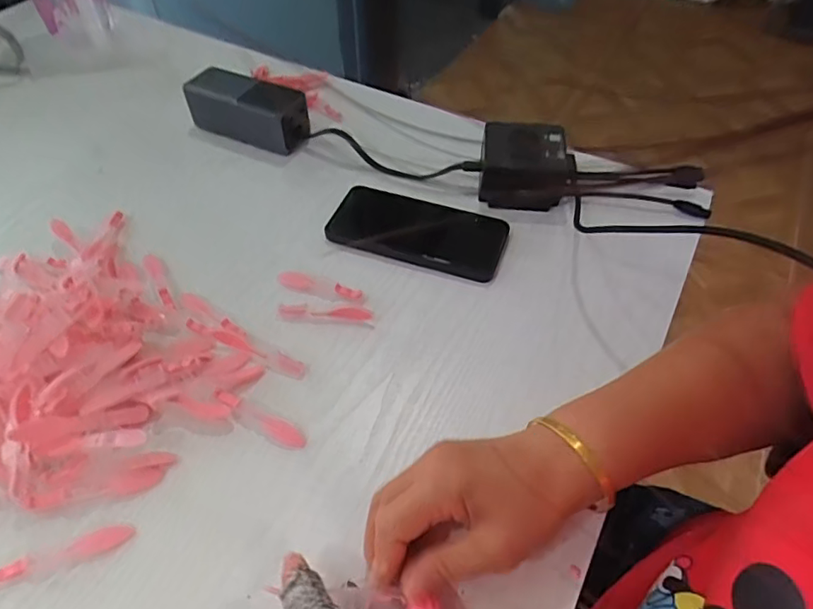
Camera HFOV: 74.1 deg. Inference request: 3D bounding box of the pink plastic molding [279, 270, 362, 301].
[{"bbox_3d":[-0.072,-0.015,0.441,0.074,0.009,0.015,15,53,14],"label":"pink plastic molding"}]

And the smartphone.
[{"bbox_3d":[0.011,-0.067,0.483,0.150,0.013,0.077,17,48,11],"label":"smartphone"}]

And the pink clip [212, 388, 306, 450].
[{"bbox_3d":[-0.104,0.080,0.375,0.073,0.006,0.018,21,55,18],"label":"pink clip"}]

